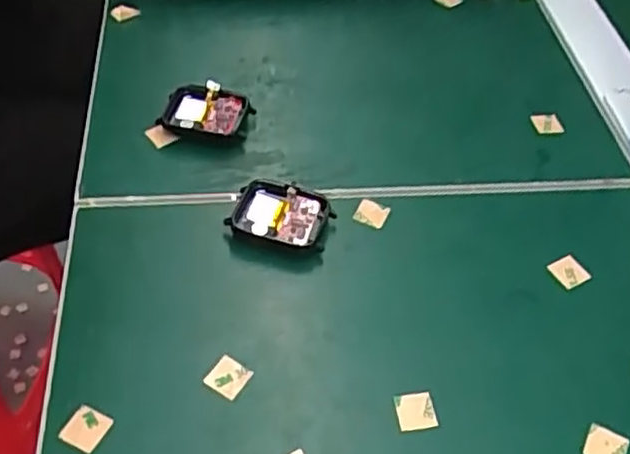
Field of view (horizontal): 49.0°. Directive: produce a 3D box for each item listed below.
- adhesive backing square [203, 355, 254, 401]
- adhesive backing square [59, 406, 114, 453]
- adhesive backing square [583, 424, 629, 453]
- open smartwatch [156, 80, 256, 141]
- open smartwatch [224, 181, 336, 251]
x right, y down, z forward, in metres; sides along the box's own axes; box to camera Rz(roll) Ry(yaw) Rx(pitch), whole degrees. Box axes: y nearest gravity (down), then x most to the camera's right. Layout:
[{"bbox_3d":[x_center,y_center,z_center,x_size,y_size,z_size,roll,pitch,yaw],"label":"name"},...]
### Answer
[{"bbox_3d":[-0.036,0.062,0.286,0.015,0.004,0.015,31,65,13],"label":"adhesive backing square"},{"bbox_3d":[-0.089,0.079,0.269,0.015,0.004,0.016,25,58,13],"label":"adhesive backing square"},{"bbox_3d":[0.117,0.088,0.276,0.016,0.004,0.014,25,59,8],"label":"adhesive backing square"},{"bbox_3d":[-0.059,-0.062,0.378,0.046,0.015,0.034,8,49,2],"label":"open smartwatch"},{"bbox_3d":[-0.017,-0.005,0.337,0.048,0.012,0.035,17,50,10],"label":"open smartwatch"}]

